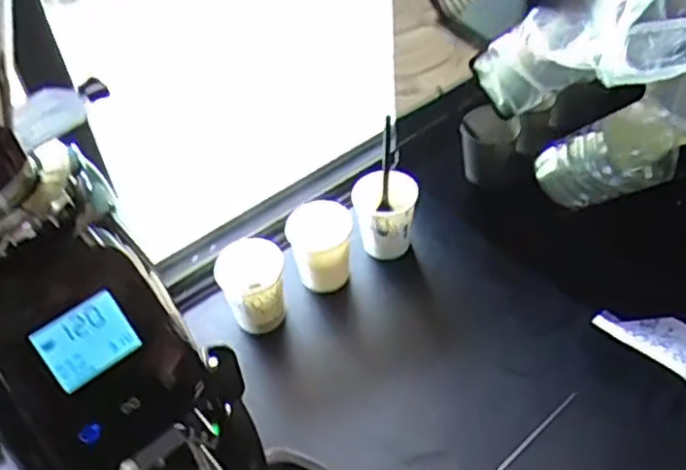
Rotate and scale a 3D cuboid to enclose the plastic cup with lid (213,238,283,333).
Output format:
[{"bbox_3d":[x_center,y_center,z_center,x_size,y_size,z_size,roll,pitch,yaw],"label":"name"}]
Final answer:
[{"bbox_3d":[-0.091,0.058,0.733,0.065,0.100,0.061,-2,45,2],"label":"plastic cup with lid"}]

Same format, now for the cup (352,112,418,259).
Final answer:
[{"bbox_3d":[0.045,-0.044,0.781,0.066,0.123,0.089,-3,45,2],"label":"cup"}]

